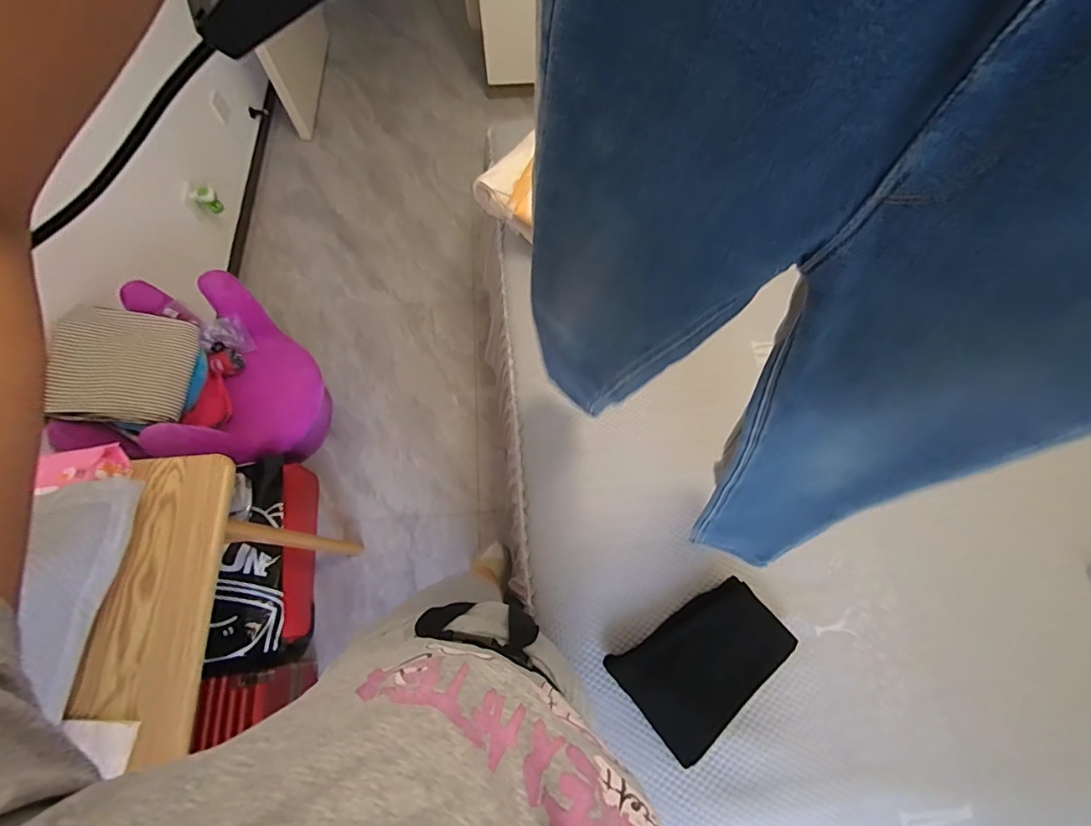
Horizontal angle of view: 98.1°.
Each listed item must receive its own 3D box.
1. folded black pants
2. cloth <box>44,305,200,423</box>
[{"bbox_3d":[0.272,0.423,0.821,0.273,0.054,0.181,-37,73,-14],"label":"folded black pants"},{"bbox_3d":[-0.942,-0.112,1.077,0.050,0.258,0.264,-18,72,31],"label":"cloth"}]

